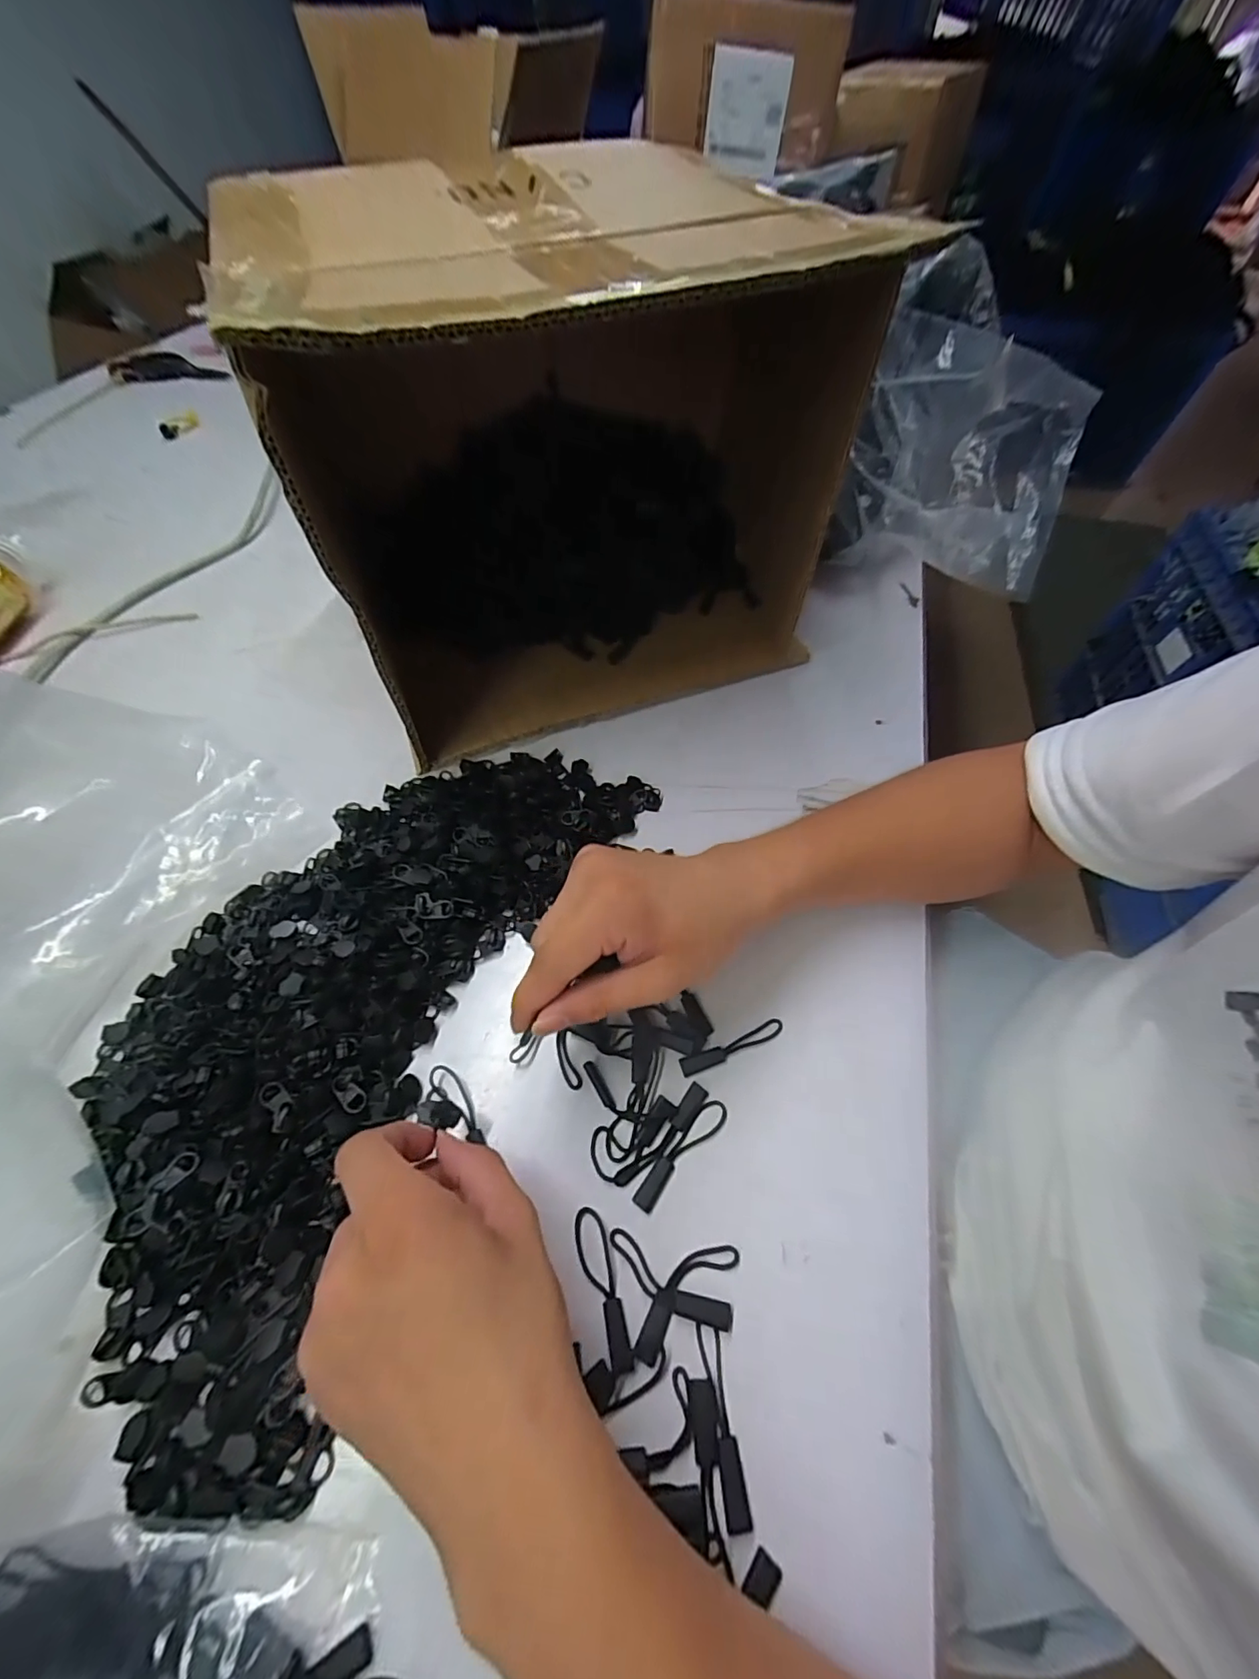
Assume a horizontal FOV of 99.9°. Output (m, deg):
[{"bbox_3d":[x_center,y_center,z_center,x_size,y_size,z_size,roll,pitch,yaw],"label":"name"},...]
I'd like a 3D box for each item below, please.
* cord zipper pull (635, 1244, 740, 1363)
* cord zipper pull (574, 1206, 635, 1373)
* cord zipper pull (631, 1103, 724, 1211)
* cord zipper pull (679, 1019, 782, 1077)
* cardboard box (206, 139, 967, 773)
[{"bbox_3d":[0.024,0.197,0.230,0.056,0.004,0.016,-35,64,-20],"label":"cord zipper pull"},{"bbox_3d":[-0.012,0.196,0.232,0.015,0.004,0.058,-16,59,-10],"label":"cord zipper pull"},{"bbox_3d":[0.026,0.153,0.259,0.060,0.004,0.012,-39,66,-22],"label":"cord zipper pull"},{"bbox_3d":[0.056,0.112,0.286,0.061,0.004,0.010,-18,60,-12],"label":"cord zipper pull"},{"bbox_3d":[-0.032,-0.267,0.382,0.352,0.248,0.252,-19,60,-12],"label":"cardboard box"}]

